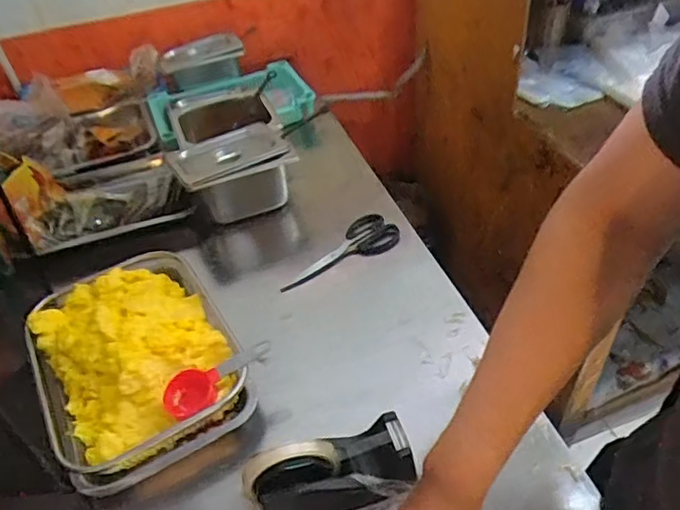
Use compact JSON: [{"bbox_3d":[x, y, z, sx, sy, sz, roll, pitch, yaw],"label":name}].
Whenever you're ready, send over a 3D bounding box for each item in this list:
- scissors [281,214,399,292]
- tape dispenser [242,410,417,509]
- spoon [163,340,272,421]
[{"bbox_3d":[-0.004,-0.005,0.828,0.194,0.020,0.059,-27,46,-21],"label":"scissors"},{"bbox_3d":[-0.009,0.212,0.535,0.160,0.098,0.061,-14,43,-8],"label":"tape dispenser"},{"bbox_3d":[-0.136,0.139,0.614,0.131,0.029,0.054,-31,45,-1],"label":"spoon"}]

